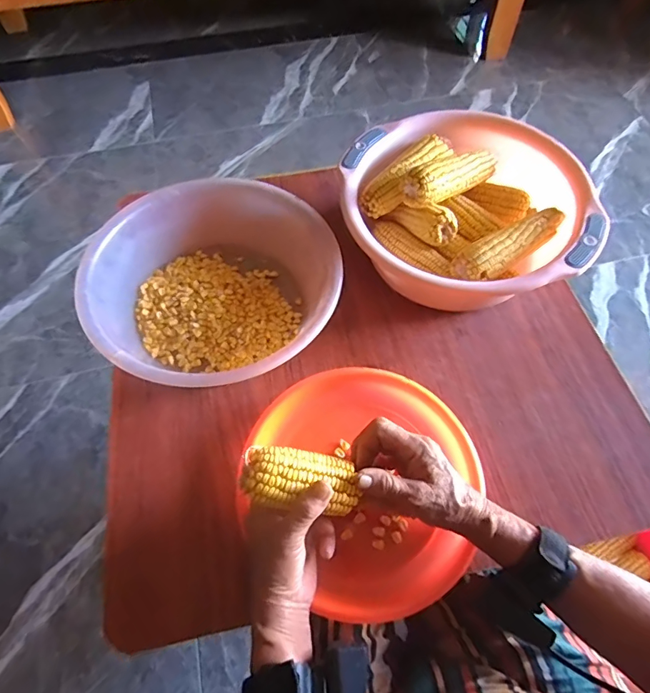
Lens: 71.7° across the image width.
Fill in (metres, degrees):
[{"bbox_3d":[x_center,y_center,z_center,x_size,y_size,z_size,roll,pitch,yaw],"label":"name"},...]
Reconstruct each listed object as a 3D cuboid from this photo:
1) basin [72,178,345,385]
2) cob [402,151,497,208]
[{"bbox_3d":[-0.127,-0.065,0.532,0.274,0.096,0.263,0,61,0],"label":"basin"},{"bbox_3d":[0.166,-0.215,0.558,0.150,0.042,0.035,-30,65,-15],"label":"cob"}]

